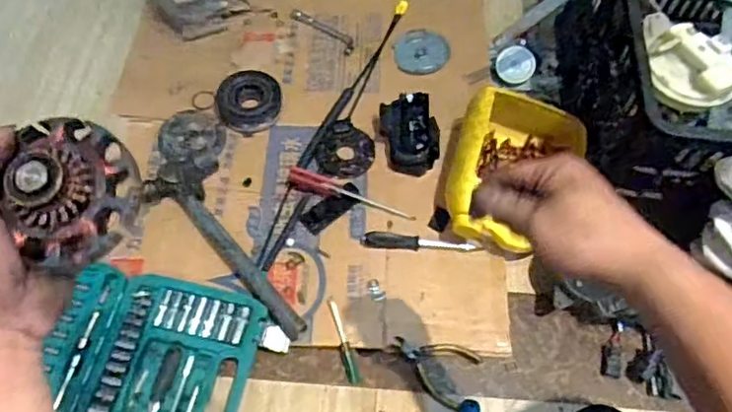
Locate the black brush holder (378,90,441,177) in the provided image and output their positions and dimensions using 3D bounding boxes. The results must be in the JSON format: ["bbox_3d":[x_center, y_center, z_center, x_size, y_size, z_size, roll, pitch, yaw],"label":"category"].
[{"bbox_3d":[0.068,-0.111,0.920,0.079,0.064,0.119,-12,62,-9],"label":"black brush holder"}]

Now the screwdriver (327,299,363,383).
[{"bbox_3d":[-0.031,0.180,0.812,0.020,0.015,0.119,-16,63,-11],"label":"screwdriver"}]

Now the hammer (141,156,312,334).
[{"bbox_3d":[-0.195,0.060,0.849,0.112,0.042,0.324,-32,67,-19],"label":"hammer"}]

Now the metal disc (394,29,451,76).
[{"bbox_3d":[0.097,-0.270,1.046,0.093,0.011,0.098,1,61,-2],"label":"metal disc"}]

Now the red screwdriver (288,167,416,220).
[{"bbox_3d":[-0.024,-0.017,0.901,0.198,0.022,0.028,18,61,8],"label":"red screwdriver"}]

